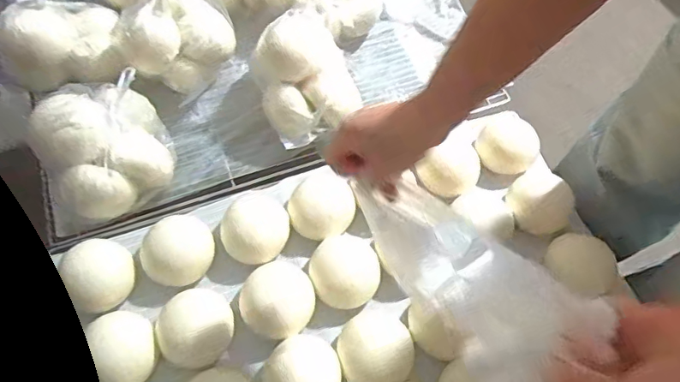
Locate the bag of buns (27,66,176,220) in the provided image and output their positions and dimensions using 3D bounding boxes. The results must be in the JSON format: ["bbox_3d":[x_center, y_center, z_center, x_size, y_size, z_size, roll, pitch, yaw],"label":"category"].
[{"bbox_3d":[-0.314,-0.066,0.668,0.147,0.135,0.162,-24,65,-14],"label":"bag of buns"}]

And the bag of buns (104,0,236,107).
[{"bbox_3d":[-0.280,-0.287,0.794,0.154,0.142,0.283,-24,65,-14],"label":"bag of buns"}]

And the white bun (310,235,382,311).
[{"bbox_3d":[0.006,0.099,0.639,0.088,0.041,0.096,1,61,-1],"label":"white bun"}]

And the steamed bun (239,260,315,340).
[{"bbox_3d":[-0.077,0.130,0.614,0.087,0.054,0.102,-9,62,-7],"label":"steamed bun"}]

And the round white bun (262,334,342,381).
[{"bbox_3d":[-0.042,0.215,0.578,0.084,0.038,0.090,1,61,-1],"label":"round white bun"}]

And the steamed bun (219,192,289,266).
[{"bbox_3d":[-0.111,0.047,0.660,0.086,0.049,0.092,1,61,-1],"label":"steamed bun"}]

